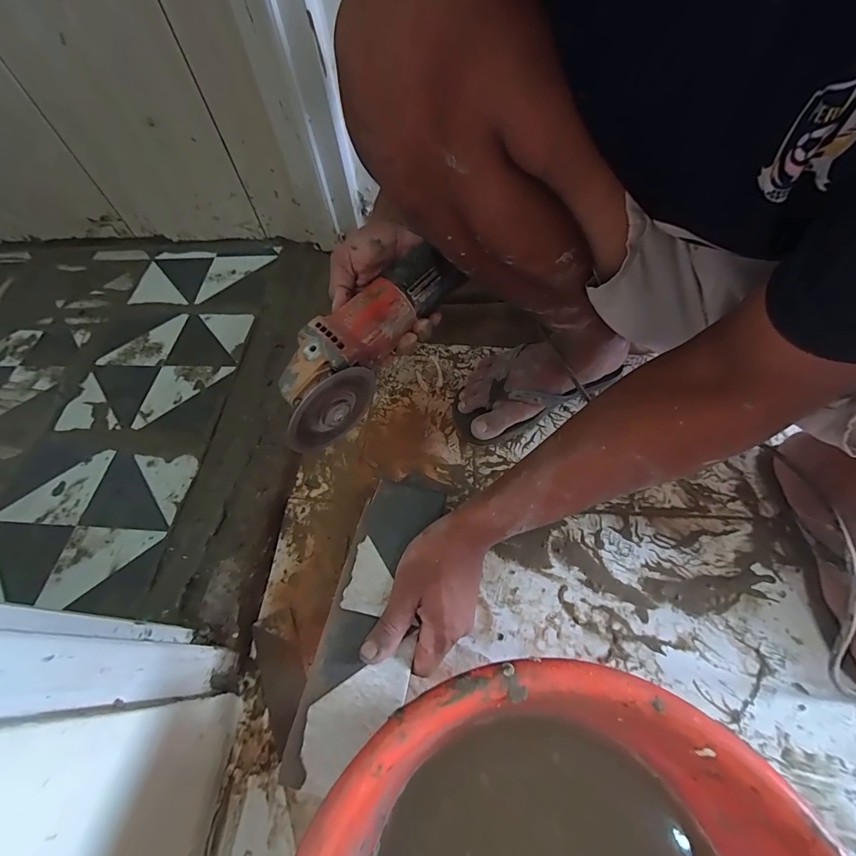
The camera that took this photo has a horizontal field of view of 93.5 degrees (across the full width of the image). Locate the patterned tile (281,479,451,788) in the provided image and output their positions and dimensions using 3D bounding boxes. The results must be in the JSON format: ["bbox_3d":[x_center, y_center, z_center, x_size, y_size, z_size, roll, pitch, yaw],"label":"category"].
[{"bbox_3d":[-0.047,0.163,0.350,0.075,0.011,0.241,11,63,10],"label":"patterned tile"}]

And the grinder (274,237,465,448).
[{"bbox_3d":[-0.063,-0.084,0.390,0.077,0.075,0.229,31,78,20],"label":"grinder"}]

